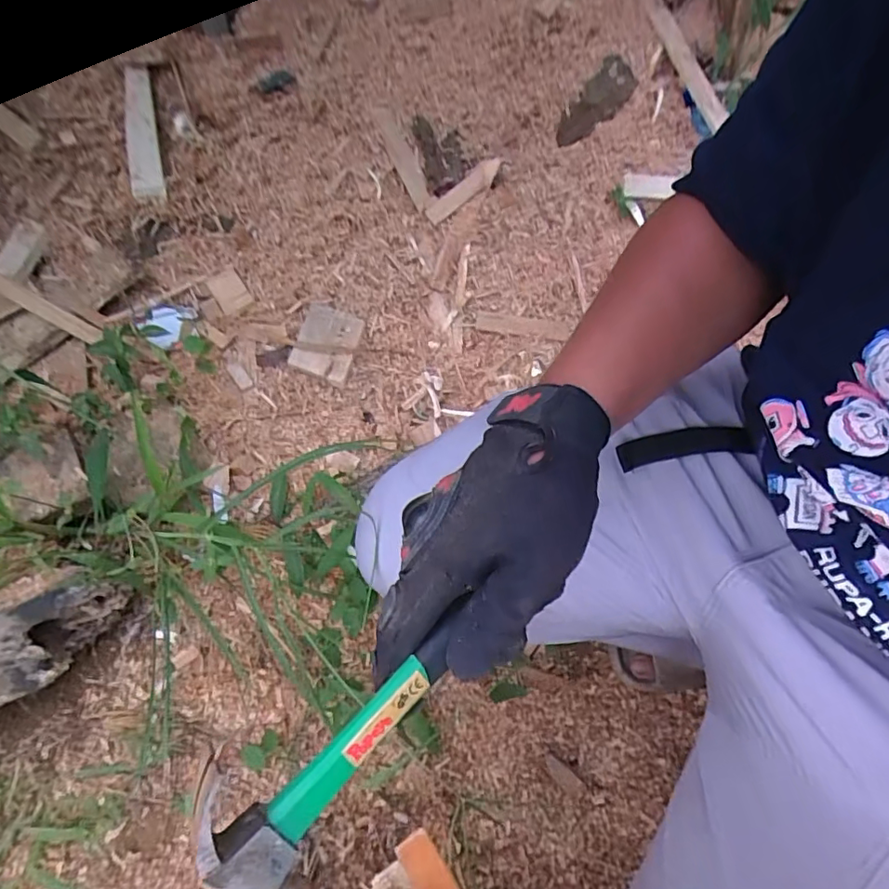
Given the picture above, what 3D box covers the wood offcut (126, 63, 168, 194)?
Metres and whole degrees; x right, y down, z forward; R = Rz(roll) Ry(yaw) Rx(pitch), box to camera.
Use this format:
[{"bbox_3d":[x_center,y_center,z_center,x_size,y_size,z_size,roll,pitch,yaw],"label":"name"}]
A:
[{"bbox_3d":[-0.507,-0.529,0.904,0.052,0.027,0.303,-15,67,-8],"label":"wood offcut"}]

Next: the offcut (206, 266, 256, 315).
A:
[{"bbox_3d":[-0.339,-0.242,0.854,0.049,0.008,0.073,-33,76,-9],"label":"offcut"}]

